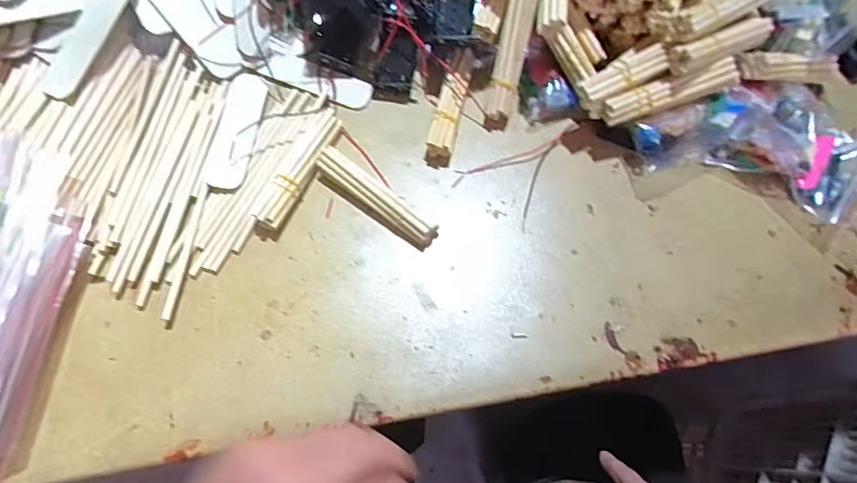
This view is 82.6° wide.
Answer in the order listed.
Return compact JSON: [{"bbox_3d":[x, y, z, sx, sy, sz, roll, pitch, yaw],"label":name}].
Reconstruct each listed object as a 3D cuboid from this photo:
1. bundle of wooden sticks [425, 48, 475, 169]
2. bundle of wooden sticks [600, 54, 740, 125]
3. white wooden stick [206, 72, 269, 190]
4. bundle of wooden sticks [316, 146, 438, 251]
[{"bbox_3d":[0.017,-0.108,0.391,0.020,0.025,0.098,14,68,2],"label":"bundle of wooden sticks"},{"bbox_3d":[0.181,-0.112,0.364,0.102,0.025,0.020,-14,67,-9],"label":"bundle of wooden sticks"},{"bbox_3d":[-0.148,-0.088,0.379,0.029,0.005,0.103,8,68,-6],"label":"white wooden stick"},{"bbox_3d":[-0.039,-0.032,0.358,0.103,0.021,0.023,36,71,11],"label":"bundle of wooden sticks"}]

